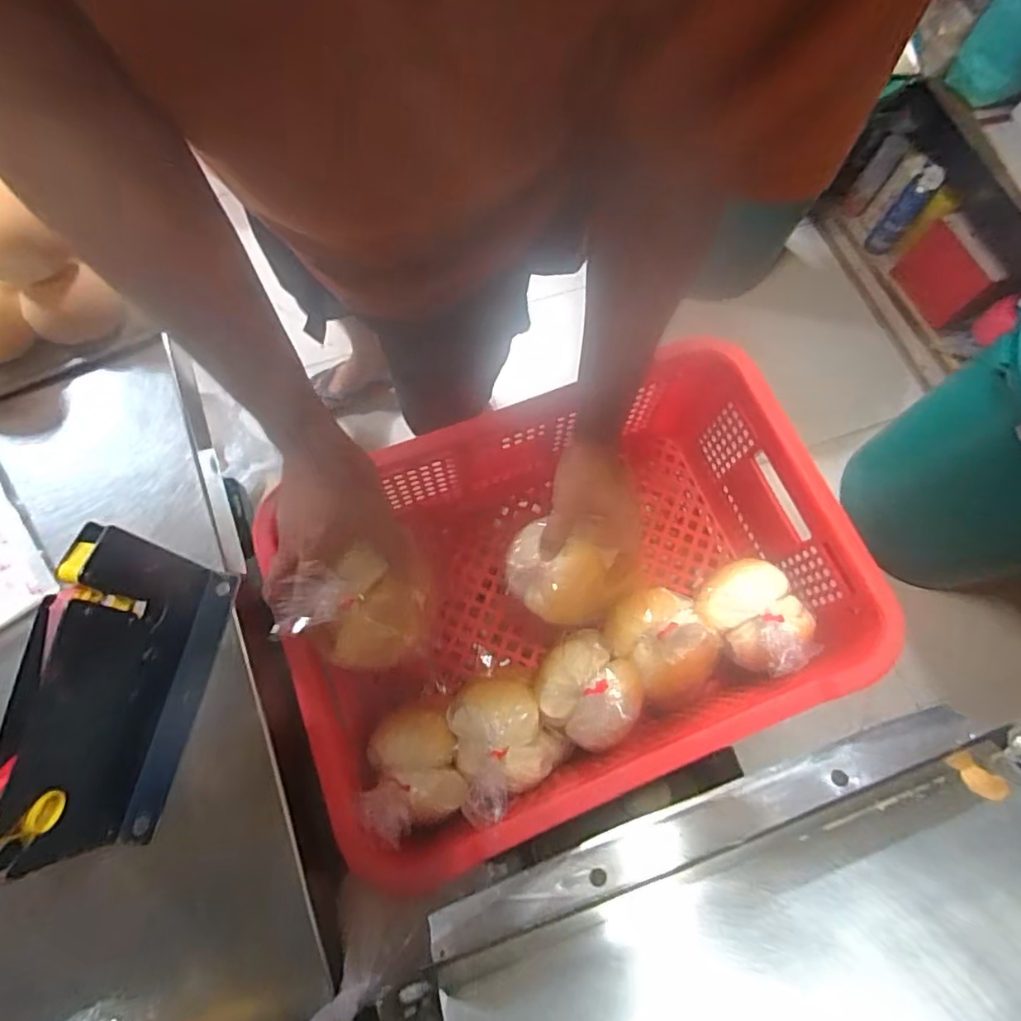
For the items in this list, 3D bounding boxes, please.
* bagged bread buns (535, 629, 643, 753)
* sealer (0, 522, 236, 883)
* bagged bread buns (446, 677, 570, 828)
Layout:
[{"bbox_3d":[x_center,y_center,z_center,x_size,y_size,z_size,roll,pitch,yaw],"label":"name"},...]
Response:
[{"bbox_3d":[0.074,0.166,0.544,0.098,0.081,0.093,32,73,9],"label":"bagged bread buns"},{"bbox_3d":[-0.283,0.134,0.415,0.045,0.143,0.214,10,71,2],"label":"sealer"},{"bbox_3d":[-0.010,0.201,0.516,0.095,0.088,0.107,-30,75,-11],"label":"bagged bread buns"}]

